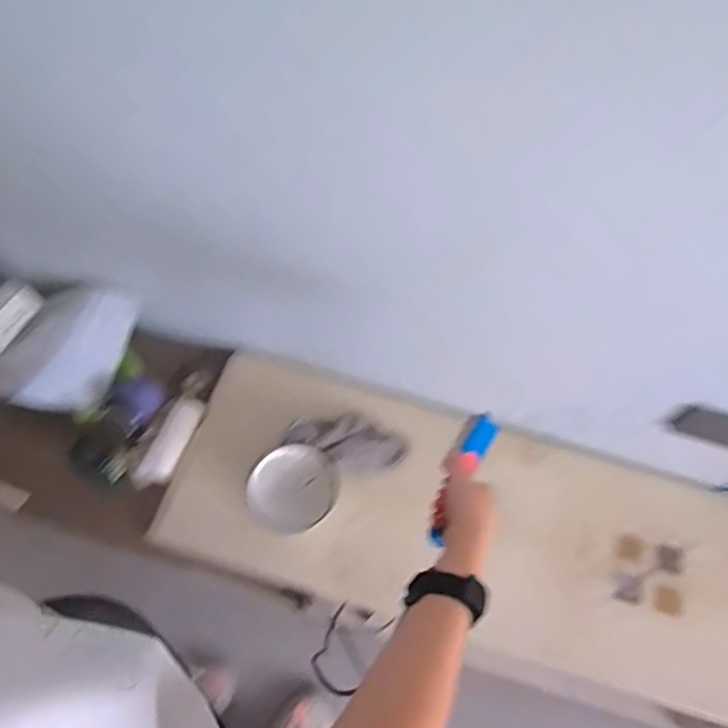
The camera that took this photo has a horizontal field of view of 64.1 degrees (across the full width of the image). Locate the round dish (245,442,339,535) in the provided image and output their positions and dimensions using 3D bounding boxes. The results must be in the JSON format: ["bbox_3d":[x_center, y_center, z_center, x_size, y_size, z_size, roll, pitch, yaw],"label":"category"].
[{"bbox_3d":[-0.107,0.186,0.875,0.128,0.063,0.121,0,58,0],"label":"round dish"}]

